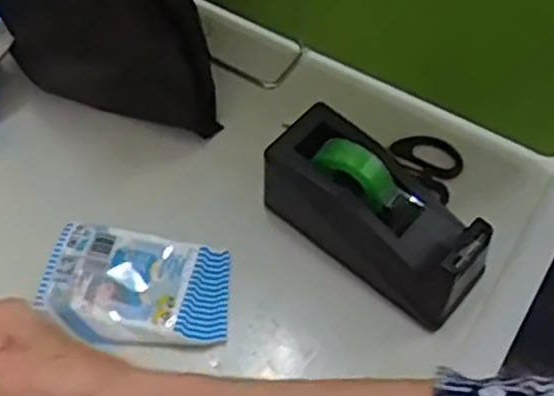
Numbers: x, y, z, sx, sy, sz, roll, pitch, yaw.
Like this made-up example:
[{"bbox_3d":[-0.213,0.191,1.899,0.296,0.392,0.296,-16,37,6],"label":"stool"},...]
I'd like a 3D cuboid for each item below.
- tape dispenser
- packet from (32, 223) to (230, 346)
[{"bbox_3d":[0.065,0.009,0.498,0.155,0.088,0.060,37,65,20],"label":"tape dispenser"},{"bbox_3d":[-0.095,0.058,0.501,0.128,0.016,0.077,11,59,7],"label":"packet"}]

